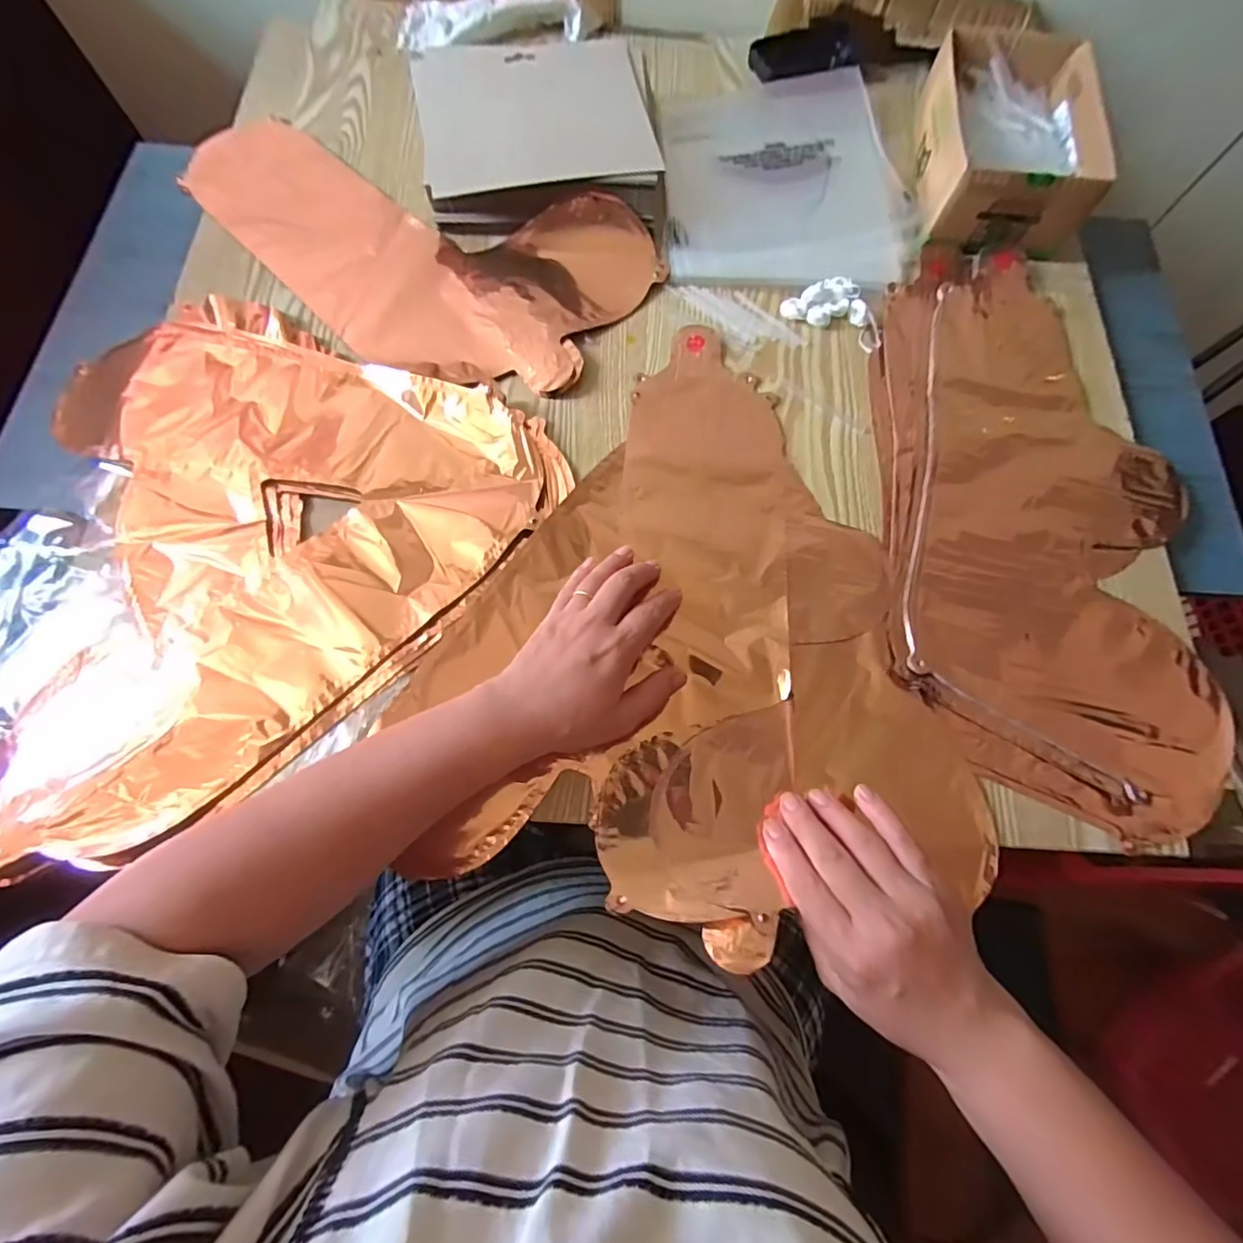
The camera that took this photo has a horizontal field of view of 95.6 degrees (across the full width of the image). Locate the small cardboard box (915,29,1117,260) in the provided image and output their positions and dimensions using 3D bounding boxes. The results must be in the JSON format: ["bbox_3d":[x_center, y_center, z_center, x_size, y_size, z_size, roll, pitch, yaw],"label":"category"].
[{"bbox_3d":[0.356,-0.443,0.519,0.144,0.063,0.219,7,71,1],"label":"small cardboard box"}]

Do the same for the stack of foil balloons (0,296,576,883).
[{"bbox_3d":[-0.293,-0.078,0.399,0.343,0.020,0.418,43,75,12],"label":"stack of foil balloons"}]

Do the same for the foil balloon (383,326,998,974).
[{"bbox_3d":[0.027,-0.008,0.392,0.337,0.022,0.418,-11,72,-5],"label":"foil balloon"}]

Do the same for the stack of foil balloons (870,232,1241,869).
[{"bbox_3d":[0.312,-0.091,0.427,0.221,0.013,0.456,6,71,1],"label":"stack of foil balloons"}]

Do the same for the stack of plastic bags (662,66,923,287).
[{"bbox_3d":[0.153,-0.423,0.531,0.223,0.015,0.257,0,71,-2],"label":"stack of plastic bags"}]

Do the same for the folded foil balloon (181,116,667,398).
[{"bbox_3d":[-0.197,-0.320,0.484,0.421,0.029,0.200,21,72,6],"label":"folded foil balloon"}]

